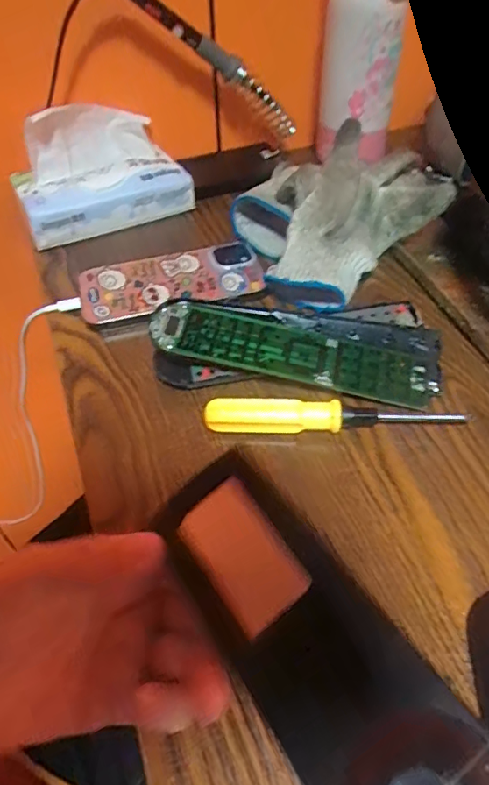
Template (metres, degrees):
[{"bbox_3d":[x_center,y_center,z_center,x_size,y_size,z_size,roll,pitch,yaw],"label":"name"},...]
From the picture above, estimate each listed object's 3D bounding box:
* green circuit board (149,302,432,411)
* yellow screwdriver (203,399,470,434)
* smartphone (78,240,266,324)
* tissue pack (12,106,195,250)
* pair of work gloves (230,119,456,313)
[{"bbox_3d":[0.031,-0.026,0.328,0.177,0.004,0.041,13,64,-1],"label":"green circuit board"},{"bbox_3d":[0.054,0.017,0.305,0.152,0.020,0.015,2,48,2],"label":"yellow screwdriver"},{"bbox_3d":[-0.057,-0.087,0.403,0.140,0.017,0.062,-16,50,-13],"label":"smartphone"},{"bbox_3d":[-0.127,-0.197,0.440,0.139,0.092,0.074,-28,53,-20],"label":"tissue pack"},{"bbox_3d":[0.072,-0.156,0.410,0.134,0.052,0.187,36,59,29],"label":"pair of work gloves"}]

